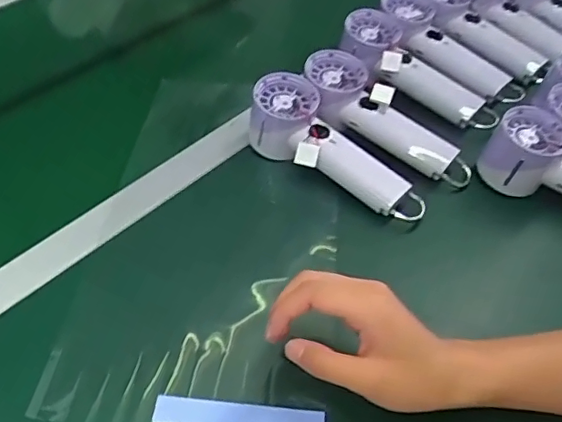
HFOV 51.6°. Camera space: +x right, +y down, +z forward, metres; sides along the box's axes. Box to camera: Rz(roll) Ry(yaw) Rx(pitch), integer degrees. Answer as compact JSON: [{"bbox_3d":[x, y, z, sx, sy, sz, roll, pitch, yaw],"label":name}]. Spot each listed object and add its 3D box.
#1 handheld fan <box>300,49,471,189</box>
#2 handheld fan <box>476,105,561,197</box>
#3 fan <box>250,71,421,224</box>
[{"bbox_3d":[0.105,-0.093,0.580,0.195,0.046,0.072,39,54,4],"label":"handheld fan"},{"bbox_3d":[0.284,-0.026,0.545,0.189,0.058,0.059,26,50,3],"label":"handheld fan"},{"bbox_3d":[0.047,-0.049,0.556,0.197,0.061,0.067,41,57,12],"label":"fan"}]

